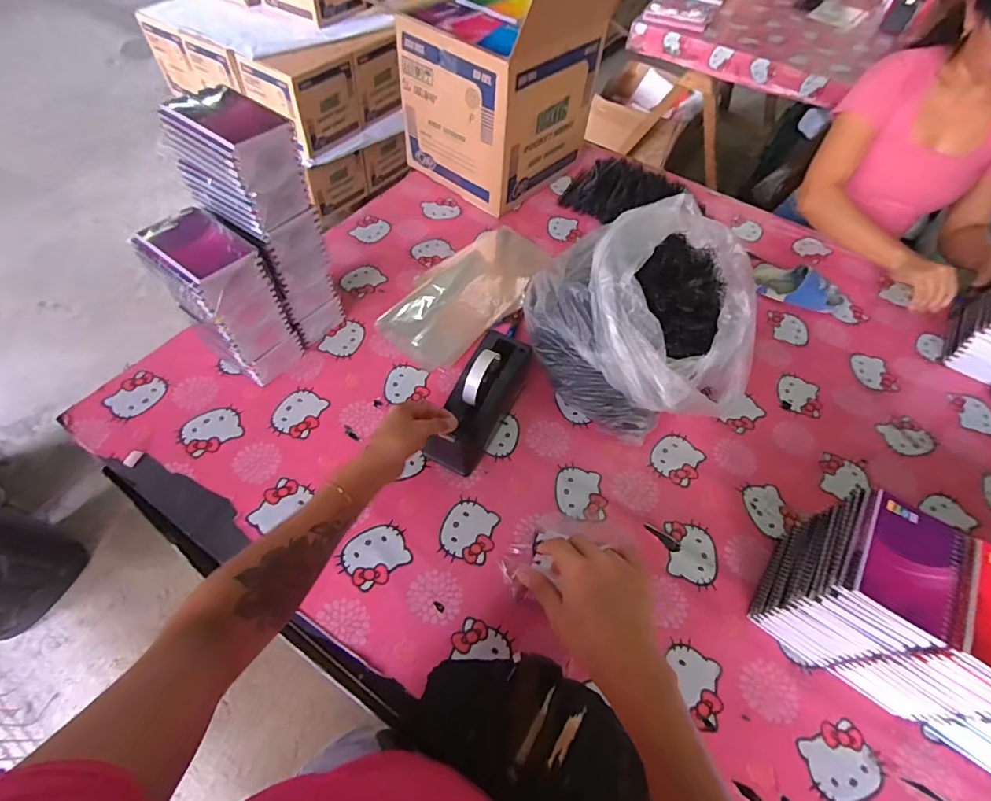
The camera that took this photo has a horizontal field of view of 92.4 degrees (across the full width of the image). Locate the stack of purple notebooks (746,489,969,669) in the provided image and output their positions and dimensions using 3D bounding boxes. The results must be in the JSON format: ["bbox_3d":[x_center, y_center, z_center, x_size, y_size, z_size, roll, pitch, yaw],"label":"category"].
[{"bbox_3d":[0.405,0.209,0.547,0.101,0.195,0.128,32,60,16],"label":"stack of purple notebooks"}]

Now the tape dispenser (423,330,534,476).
[{"bbox_3d":[-0.021,-0.007,0.706,0.079,0.127,0.212,27,58,13],"label":"tape dispenser"}]

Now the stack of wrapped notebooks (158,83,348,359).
[{"bbox_3d":[-0.338,-0.239,0.706,0.131,0.338,0.114,26,58,13],"label":"stack of wrapped notebooks"}]

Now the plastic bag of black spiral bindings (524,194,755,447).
[{"bbox_3d":[0.243,-0.127,0.749,0.347,0.219,0.290,-15,59,-14],"label":"plastic bag of black spiral bindings"}]

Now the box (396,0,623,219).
[{"bbox_3d":[0.016,-0.654,0.973,0.328,0.403,0.297,36,61,18],"label":"box"}]

